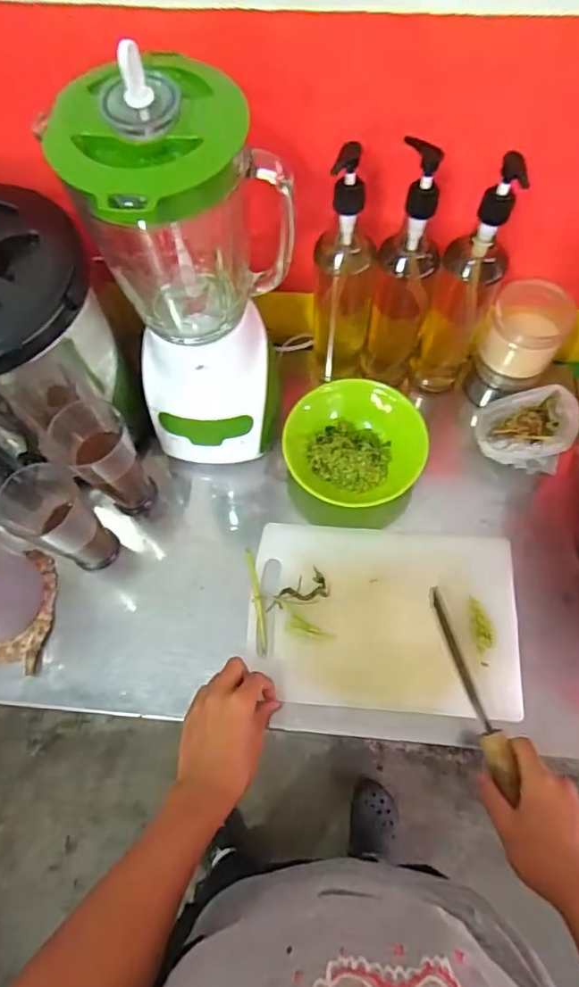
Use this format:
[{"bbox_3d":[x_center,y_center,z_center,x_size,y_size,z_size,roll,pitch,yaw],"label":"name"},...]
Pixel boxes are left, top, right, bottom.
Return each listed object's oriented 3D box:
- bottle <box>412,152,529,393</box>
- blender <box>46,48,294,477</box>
[{"bbox_3d":[0.198,-0.220,0.628,0.065,0.327,0.058,24,70,11],"label":"bottle"},{"bbox_3d":[-0.091,-0.181,0.550,0.153,0.377,0.162,25,70,11],"label":"blender"}]

